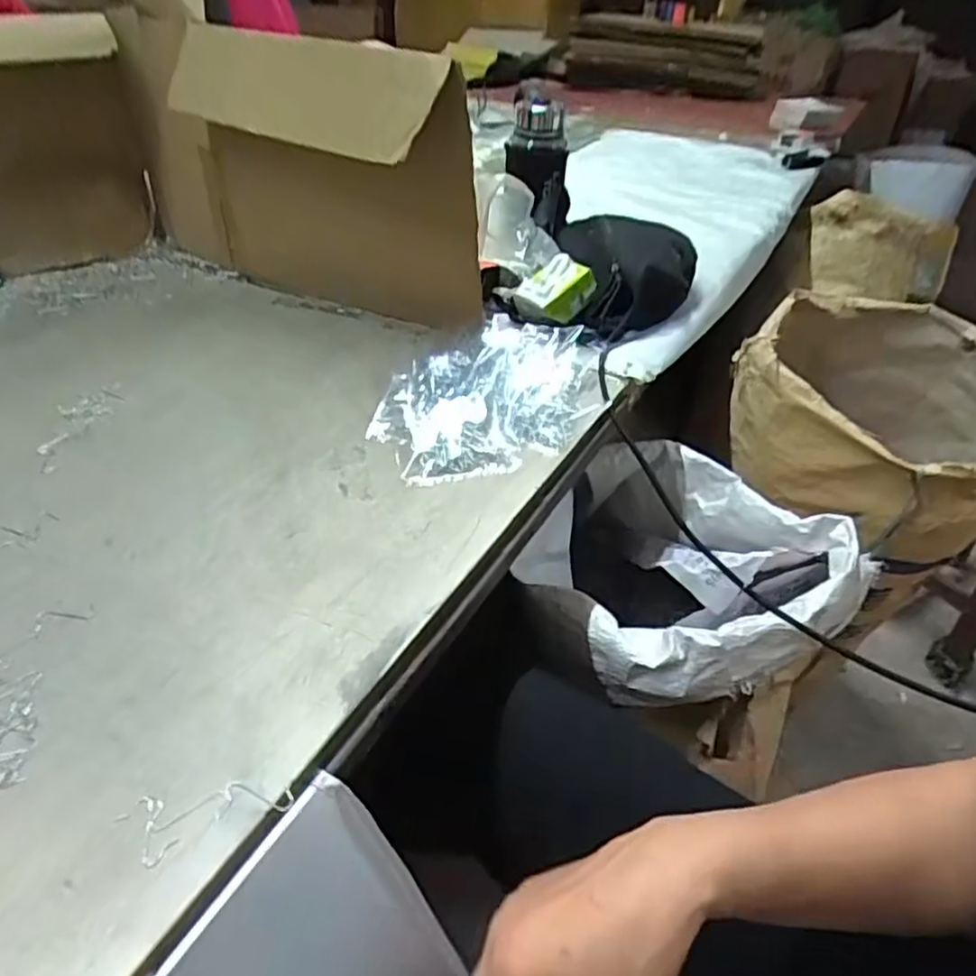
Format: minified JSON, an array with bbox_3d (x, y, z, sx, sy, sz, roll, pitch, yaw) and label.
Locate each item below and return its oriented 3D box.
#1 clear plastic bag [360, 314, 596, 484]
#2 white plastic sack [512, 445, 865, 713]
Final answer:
[{"bbox_3d":[0.001,-0.085,0.606,0.159,0.023,0.241,21,43,24],"label":"clear plastic bag"},{"bbox_3d":[0.176,0.099,0.674,0.279,0.223,0.250,25,44,27],"label":"white plastic sack"}]

